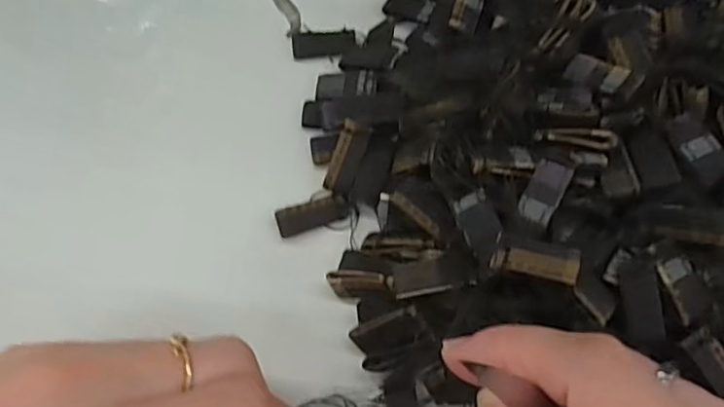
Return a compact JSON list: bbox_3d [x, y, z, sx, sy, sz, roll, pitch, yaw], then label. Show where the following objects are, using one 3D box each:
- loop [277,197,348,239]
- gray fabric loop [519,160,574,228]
[{"bbox_3d":[-0.016,0.004,0.200,0.024,0.004,0.008,-20,71,-5],"label":"loop"},{"bbox_3d":[0.052,-0.003,0.170,0.009,0.004,0.018,25,84,19],"label":"gray fabric loop"}]

